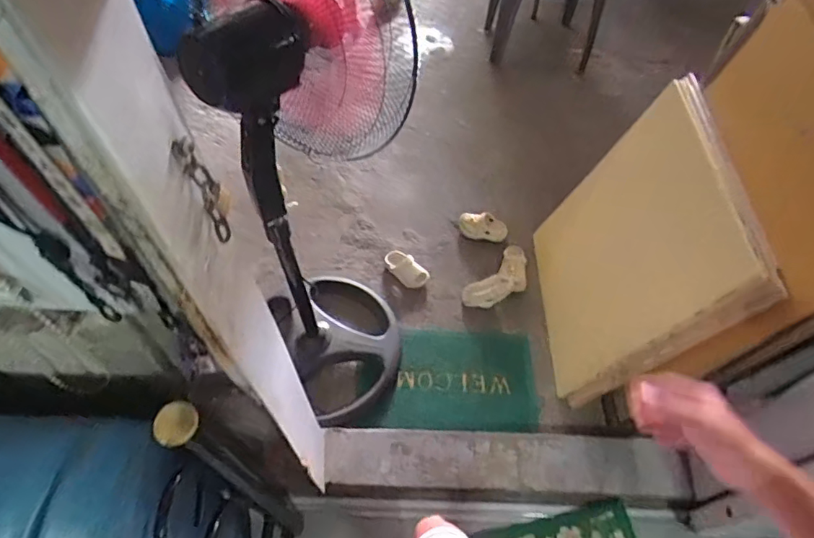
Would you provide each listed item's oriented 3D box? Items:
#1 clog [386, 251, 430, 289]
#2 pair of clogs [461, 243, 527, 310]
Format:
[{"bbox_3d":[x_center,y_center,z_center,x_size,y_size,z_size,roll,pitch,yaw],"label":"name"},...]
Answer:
[{"bbox_3d":[-0.005,-0.004,1.684,0.165,0.051,0.083,38,63,22],"label":"clog"},{"bbox_3d":[0.298,0.034,1.647,0.255,0.118,0.135,-35,63,-22],"label":"pair of clogs"}]

